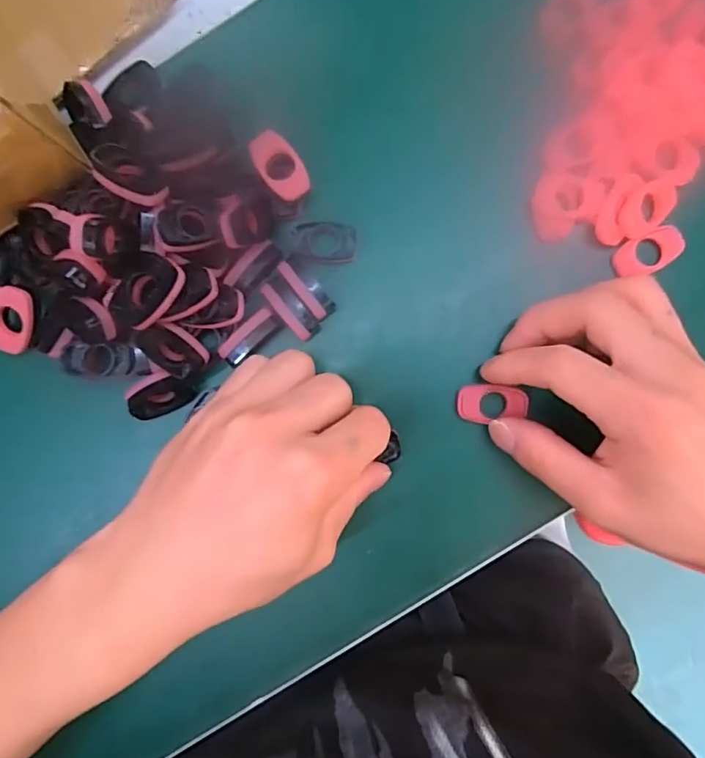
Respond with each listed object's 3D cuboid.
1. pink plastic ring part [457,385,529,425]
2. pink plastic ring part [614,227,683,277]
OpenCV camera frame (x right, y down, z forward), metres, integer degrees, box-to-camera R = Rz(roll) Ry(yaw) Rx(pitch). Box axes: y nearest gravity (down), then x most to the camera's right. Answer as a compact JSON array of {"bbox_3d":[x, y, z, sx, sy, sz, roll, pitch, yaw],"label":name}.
[{"bbox_3d":[0.067,0.012,0.264,0.033,0.004,0.018,-1,92,4],"label":"pink plastic ring part"},{"bbox_3d":[0.142,-0.061,0.264,0.033,0.005,0.018,-26,89,3],"label":"pink plastic ring part"}]

